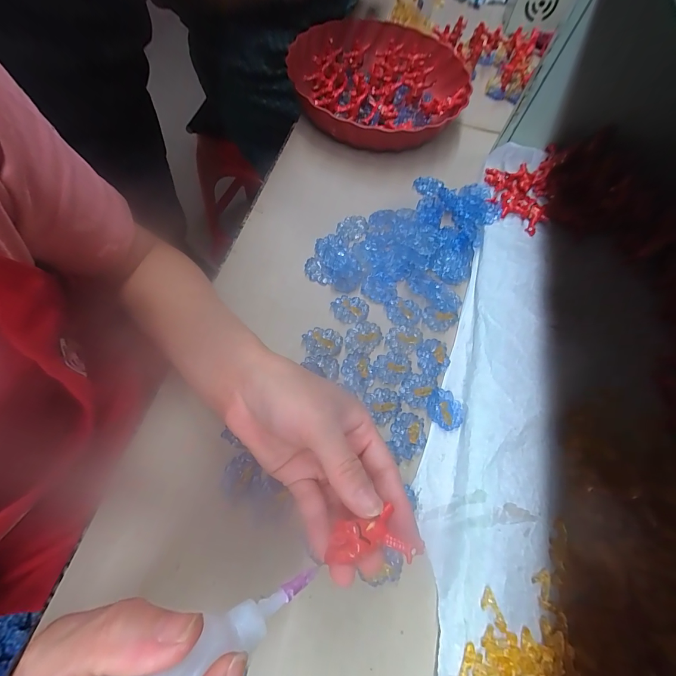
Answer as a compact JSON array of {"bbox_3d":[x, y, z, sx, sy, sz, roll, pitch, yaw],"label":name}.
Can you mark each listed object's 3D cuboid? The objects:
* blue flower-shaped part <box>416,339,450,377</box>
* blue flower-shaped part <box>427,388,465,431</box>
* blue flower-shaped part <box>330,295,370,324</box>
[{"bbox_3d":[0.095,0.017,0.330,0.034,0.007,0.031,0,65,-1],"label":"blue flower-shaped part"},{"bbox_3d":[0.099,0.065,0.305,0.034,0.007,0.031,0,65,-1],"label":"blue flower-shaped part"},{"bbox_3d":[0.012,-0.030,0.344,0.038,0.004,0.030,15,66,5],"label":"blue flower-shaped part"}]

